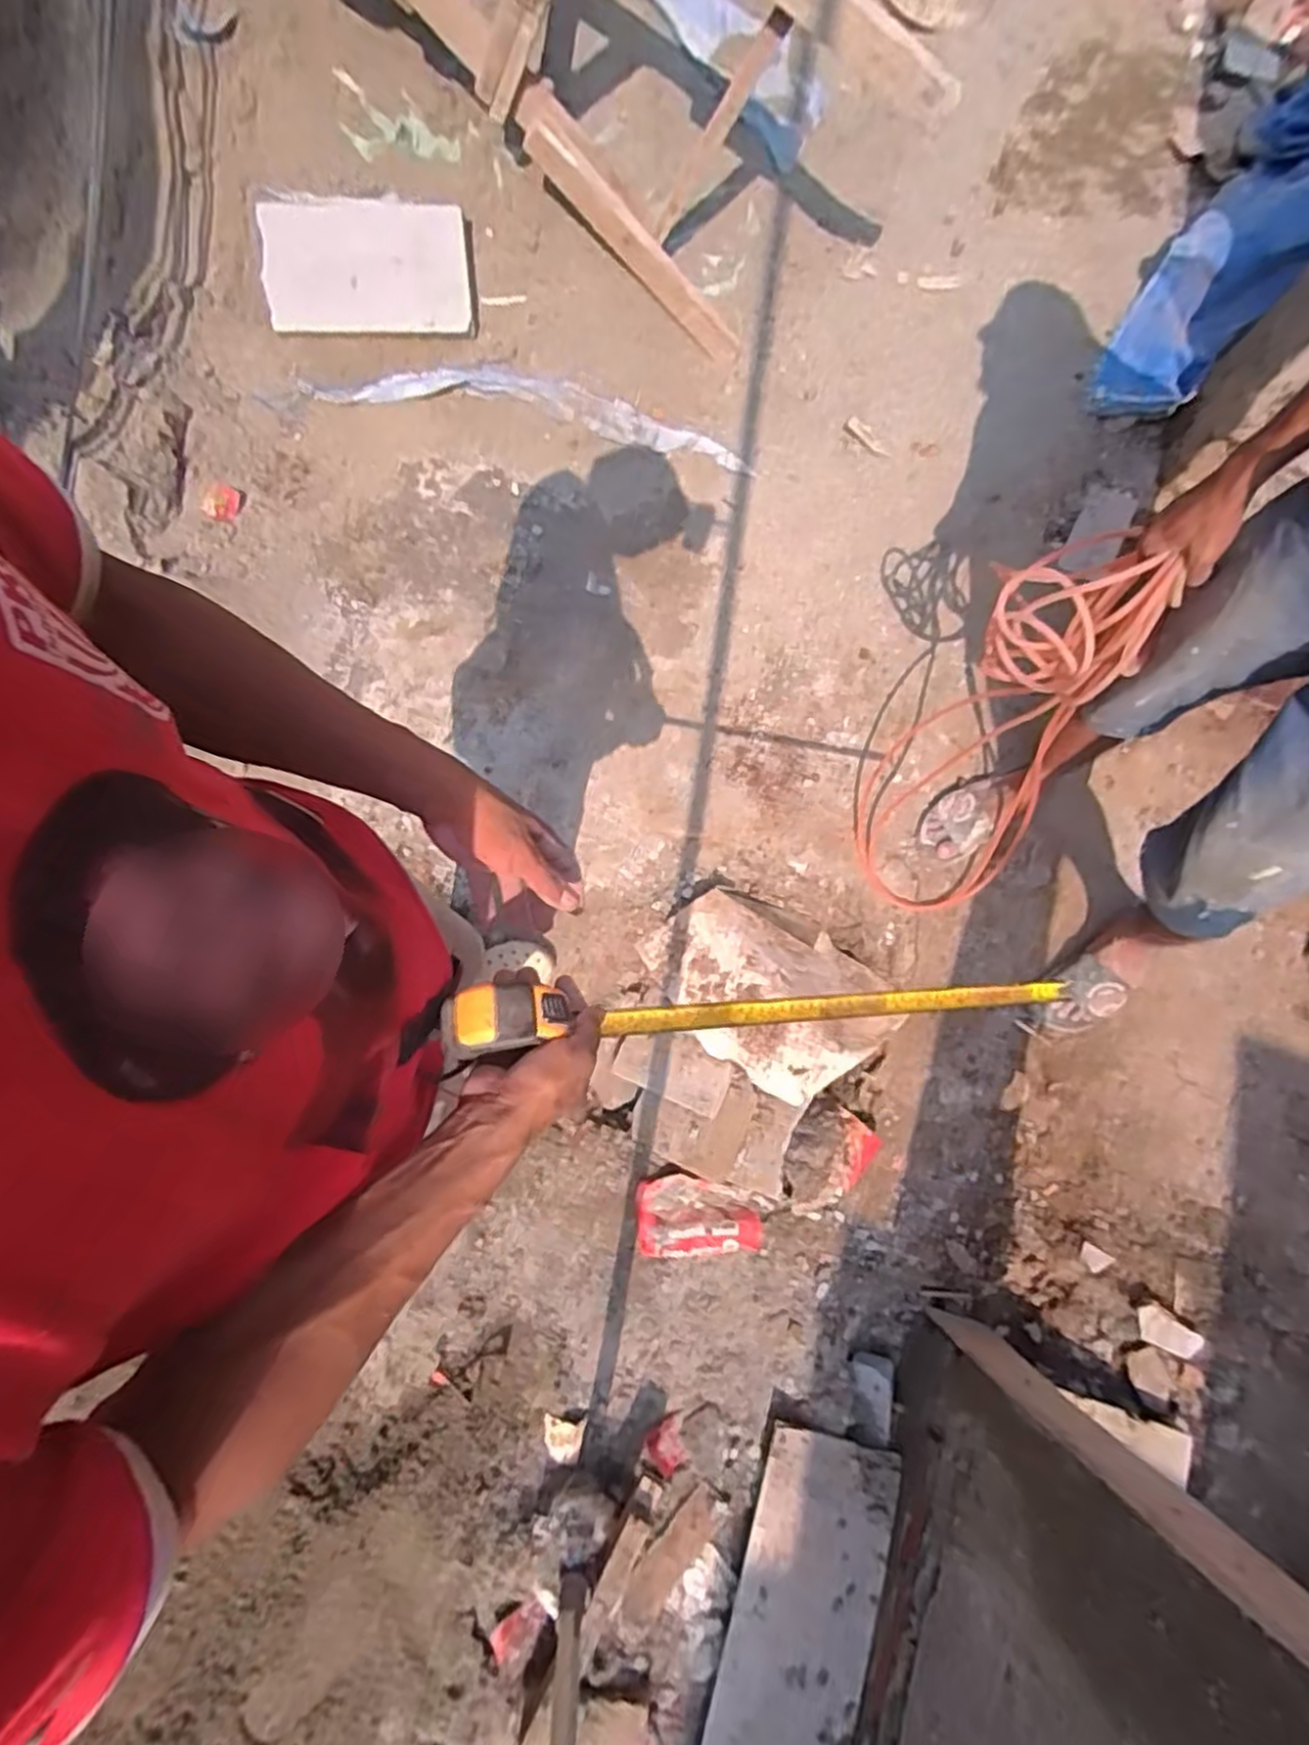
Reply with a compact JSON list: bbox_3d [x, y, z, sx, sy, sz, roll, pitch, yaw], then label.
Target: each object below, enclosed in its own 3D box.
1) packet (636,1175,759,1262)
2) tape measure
[{"bbox_3d":[0.080,0.622,1.366,0.221,0.022,0.138,-1,79,-4],"label":"packet"},{"bbox_3d":[0.123,0.114,0.644,0.591,0.056,0.043,2,75,-25],"label":"tape measure"}]

